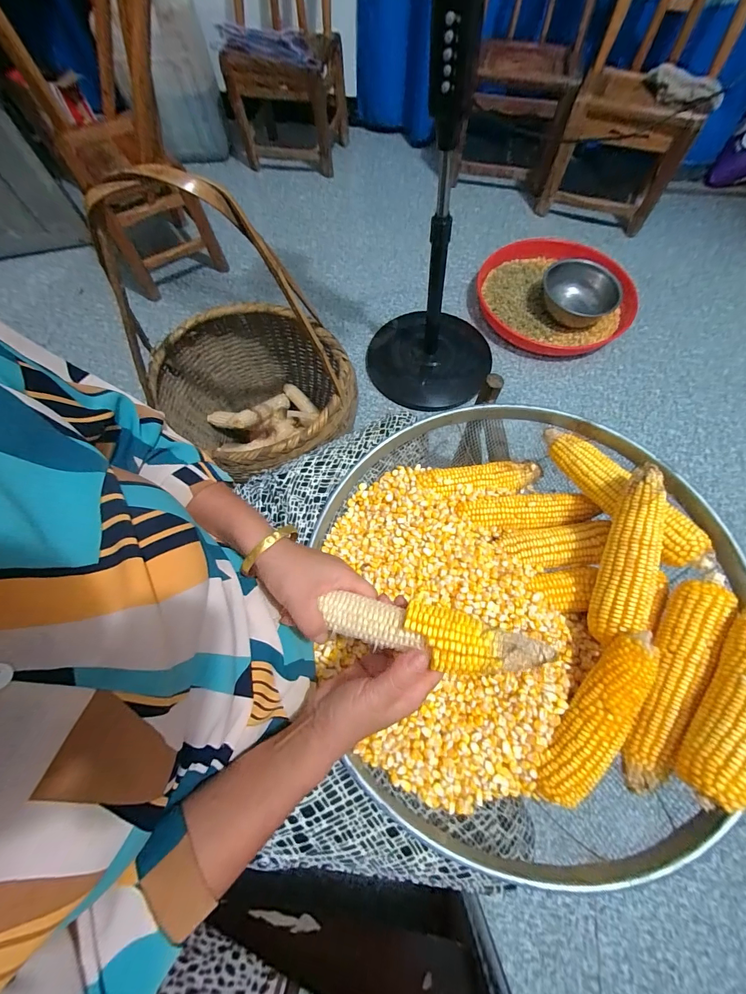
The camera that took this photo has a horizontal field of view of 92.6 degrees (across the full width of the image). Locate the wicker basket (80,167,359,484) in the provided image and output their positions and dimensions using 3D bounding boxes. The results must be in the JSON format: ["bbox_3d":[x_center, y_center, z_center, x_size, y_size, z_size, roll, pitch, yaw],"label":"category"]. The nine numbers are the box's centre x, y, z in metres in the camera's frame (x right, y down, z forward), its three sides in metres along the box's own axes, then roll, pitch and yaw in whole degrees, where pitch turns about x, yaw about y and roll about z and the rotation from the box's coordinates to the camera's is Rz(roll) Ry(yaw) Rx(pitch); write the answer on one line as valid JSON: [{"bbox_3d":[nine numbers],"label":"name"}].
[{"bbox_3d":[-0.226,-0.262,0.643,0.315,0.541,0.383,-34,71,-12],"label":"wicker basket"}]

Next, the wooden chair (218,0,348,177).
[{"bbox_3d":[-0.306,-1.525,1.175,0.391,0.586,0.326,9,69,5],"label":"wooden chair"}]

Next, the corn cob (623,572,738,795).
[{"bbox_3d":[0.324,0.188,0.382,0.045,0.042,0.246,31,72,12],"label":"corn cob"}]

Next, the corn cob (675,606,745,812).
[{"bbox_3d":[0.353,0.194,0.339,0.042,0.037,0.192,33,72,13],"label":"corn cob"}]

